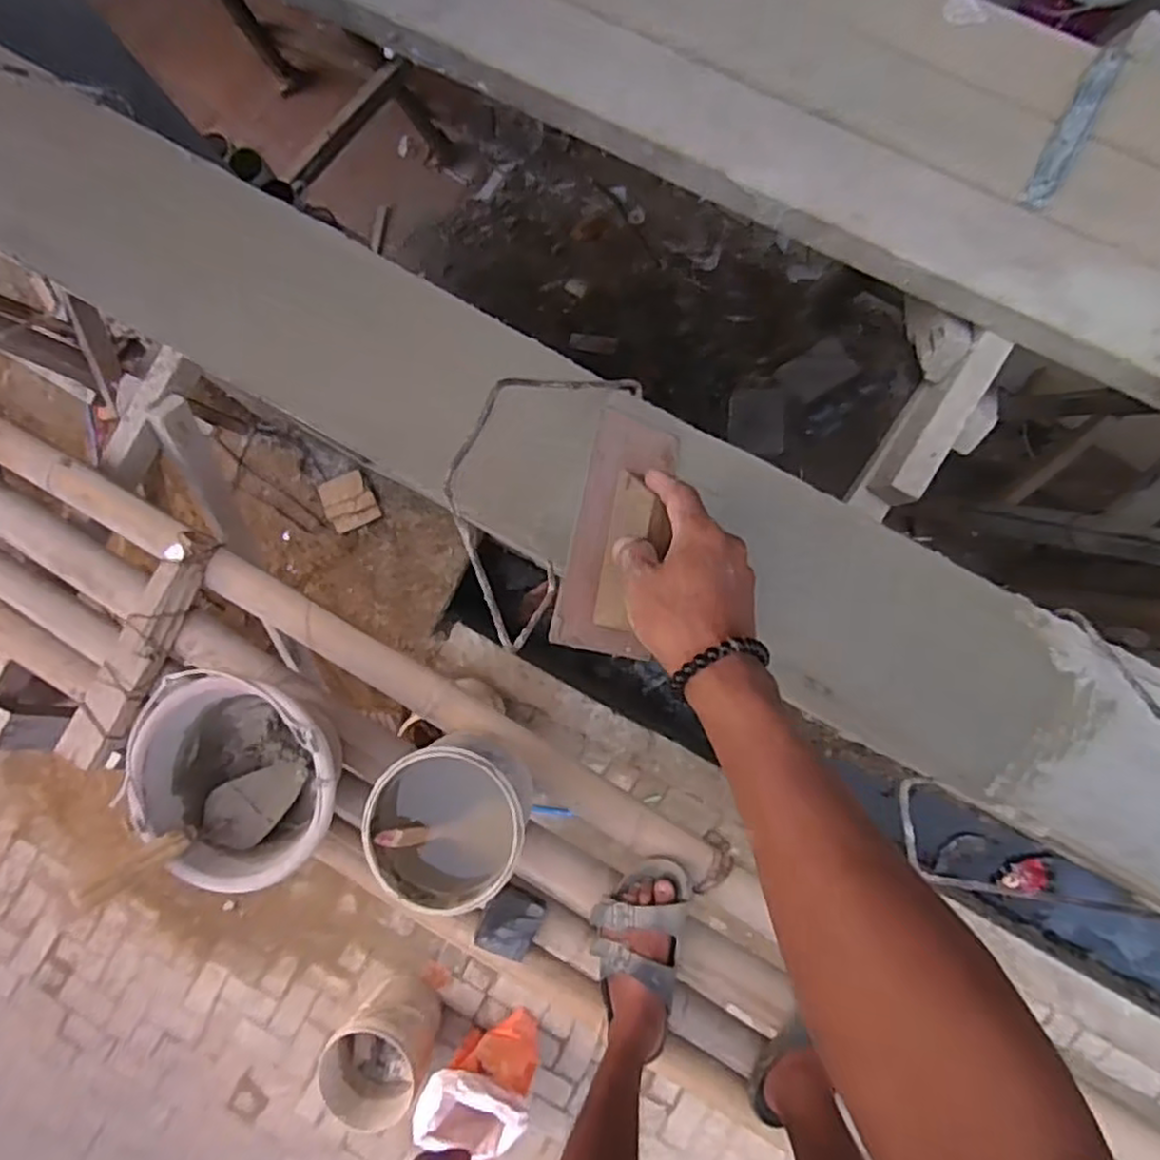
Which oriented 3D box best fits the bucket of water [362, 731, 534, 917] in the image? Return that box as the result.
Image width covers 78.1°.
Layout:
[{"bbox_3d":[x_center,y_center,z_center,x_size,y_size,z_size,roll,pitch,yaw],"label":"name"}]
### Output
[{"bbox_3d":[-0.151,0.297,0.916,0.176,0.213,0.186,0,87,3],"label":"bucket of water"}]

